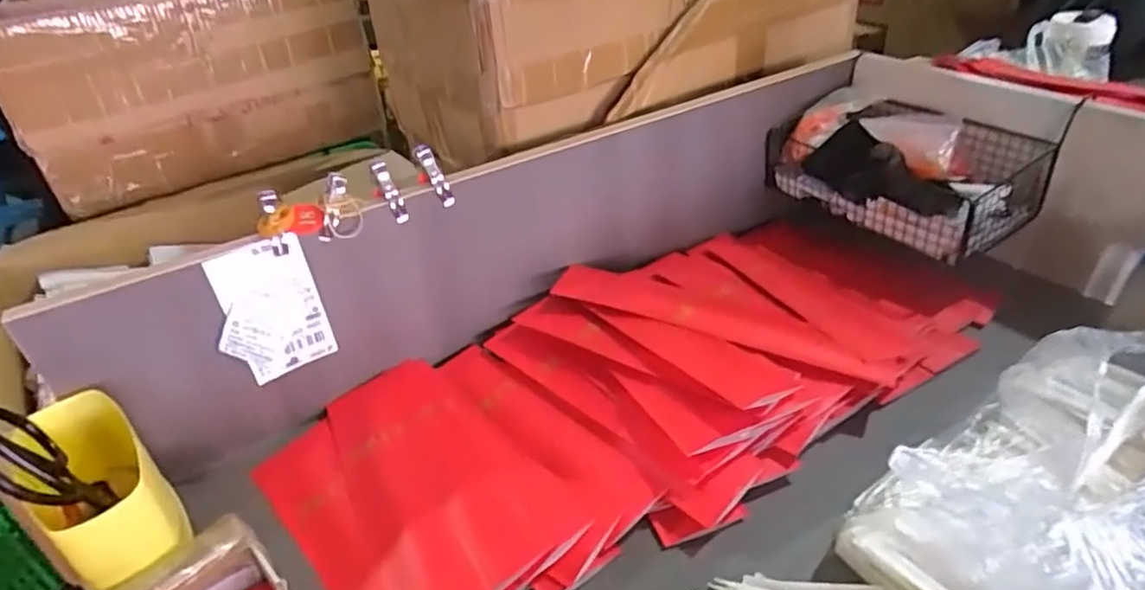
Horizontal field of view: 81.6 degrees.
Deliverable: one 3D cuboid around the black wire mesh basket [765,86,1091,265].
[{"bbox_3d":[0.382,-0.154,0.780,0.151,0.095,0.269,-25,40,-25],"label":"black wire mesh basket"}]

